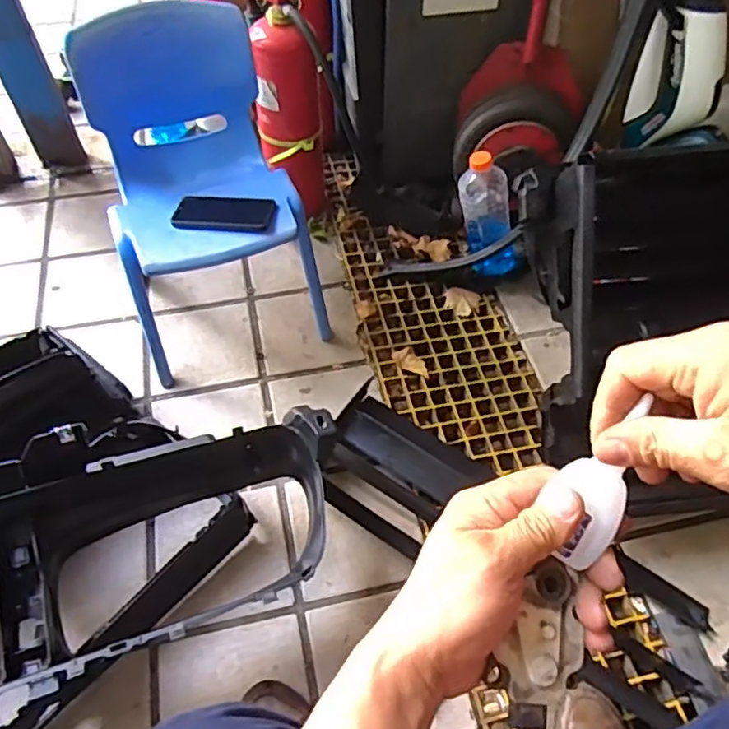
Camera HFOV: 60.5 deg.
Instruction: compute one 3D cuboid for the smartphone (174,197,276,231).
[{"bbox_3d":[-0.233,-0.251,1.038,0.161,0.007,0.082,4,53,3],"label":"smartphone"}]

